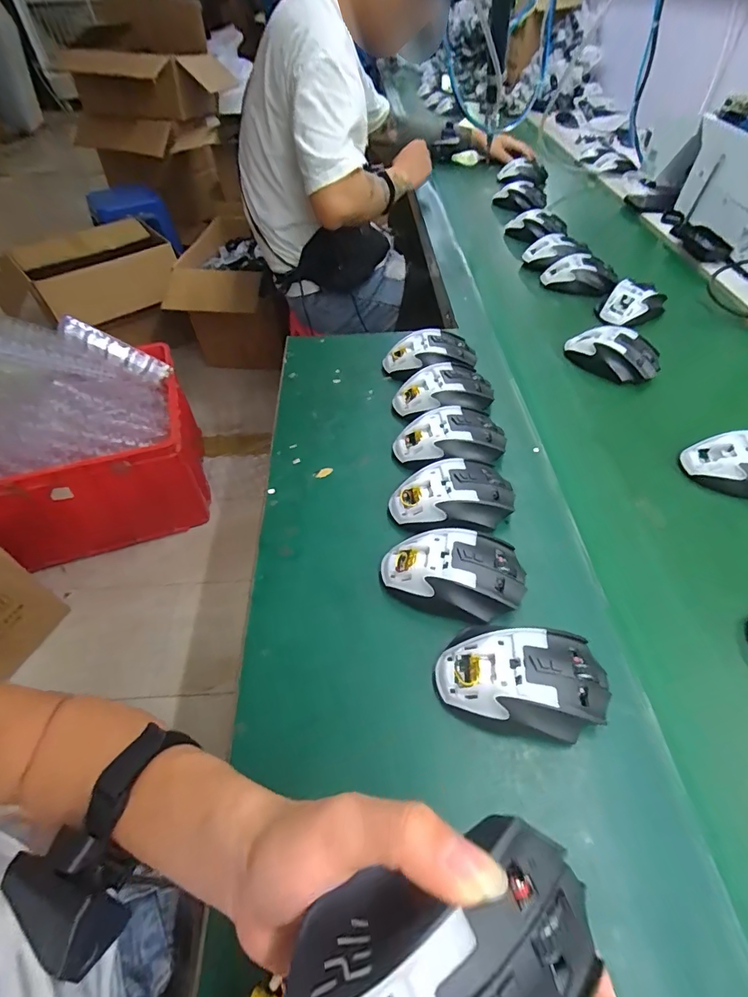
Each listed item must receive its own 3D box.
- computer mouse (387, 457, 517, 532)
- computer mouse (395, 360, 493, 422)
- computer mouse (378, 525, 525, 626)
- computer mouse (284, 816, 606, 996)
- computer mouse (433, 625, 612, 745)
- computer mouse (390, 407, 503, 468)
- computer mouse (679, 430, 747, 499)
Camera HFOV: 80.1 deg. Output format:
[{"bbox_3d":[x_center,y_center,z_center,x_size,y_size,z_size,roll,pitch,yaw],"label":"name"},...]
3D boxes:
[{"bbox_3d":[0.074,-0.001,0.423,0.115,0.039,0.080,-14,53,-10],"label":"computer mouse"},{"bbox_3d":[0.082,-0.126,0.527,0.116,0.039,0.081,1,52,2],"label":"computer mouse"},{"bbox_3d":[0.067,0.064,0.373,0.118,0.041,0.072,1,52,2],"label":"computer mouse"},{"bbox_3d":[0.024,0.157,0.147,0.111,0.032,0.062,-20,54,-14],"label":"computer mouse"},{"bbox_3d":[0.105,0.128,0.319,0.117,0.042,0.077,1,52,2],"label":"computer mouse"},{"bbox_3d":[0.082,-0.060,0.472,0.114,0.039,0.076,-15,53,-11],"label":"computer mouse"},{"bbox_3d":[0.380,-0.034,0.453,0.103,0.034,0.065,8,52,7],"label":"computer mouse"}]

